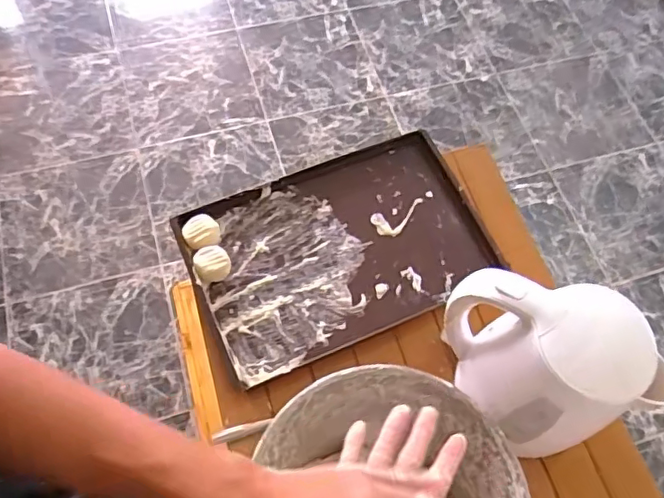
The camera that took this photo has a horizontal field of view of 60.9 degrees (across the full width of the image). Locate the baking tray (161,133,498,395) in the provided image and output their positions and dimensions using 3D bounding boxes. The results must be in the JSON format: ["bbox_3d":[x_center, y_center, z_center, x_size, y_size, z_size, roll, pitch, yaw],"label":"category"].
[{"bbox_3d":[0.014,-0.003,0.716,0.360,0.028,0.236,-22,69,-12],"label":"baking tray"}]

